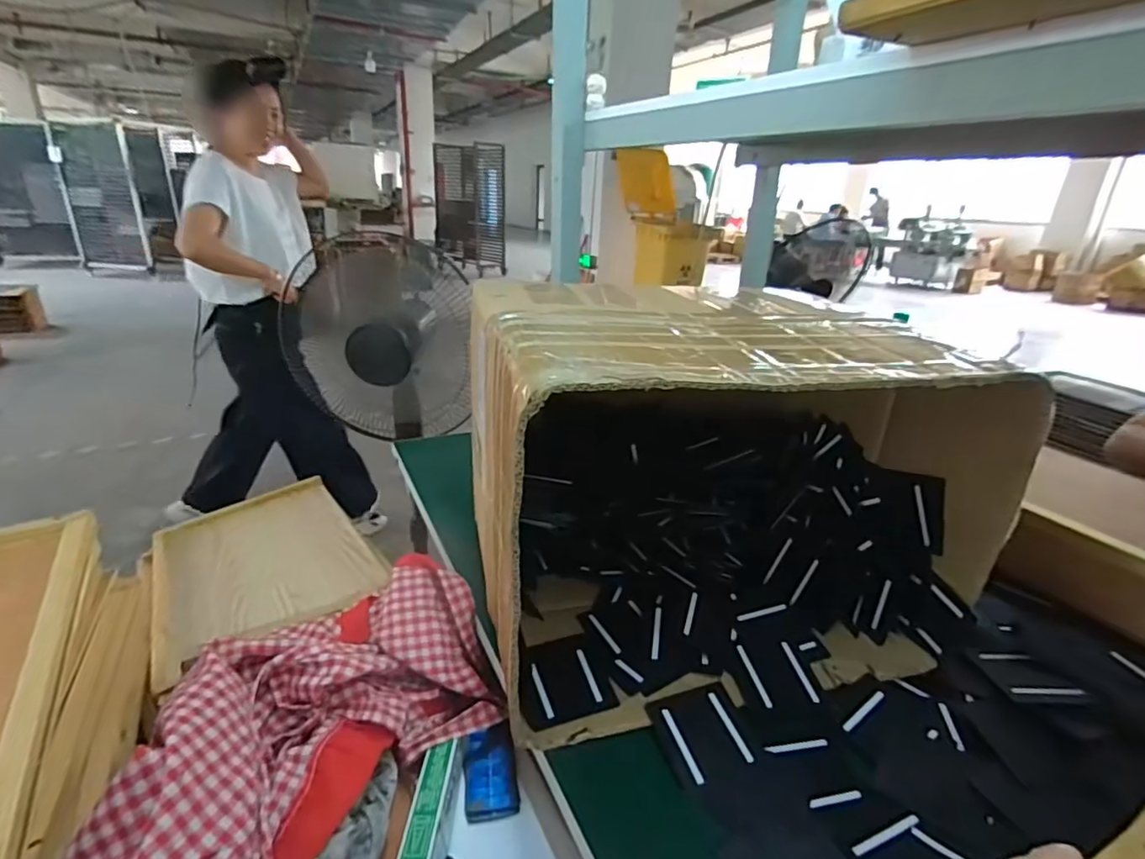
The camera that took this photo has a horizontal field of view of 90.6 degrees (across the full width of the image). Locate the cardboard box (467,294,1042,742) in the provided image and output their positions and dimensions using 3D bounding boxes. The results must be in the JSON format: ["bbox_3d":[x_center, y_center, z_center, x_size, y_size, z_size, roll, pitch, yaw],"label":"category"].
[{"bbox_3d":[0.145,0.051,0.602,0.448,0.347,0.320,-3,23,-12],"label":"cardboard box"}]

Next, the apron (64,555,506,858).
[{"bbox_3d":[-0.237,0.267,0.490,0.206,0.120,0.413,12,24,24],"label":"apron"}]

